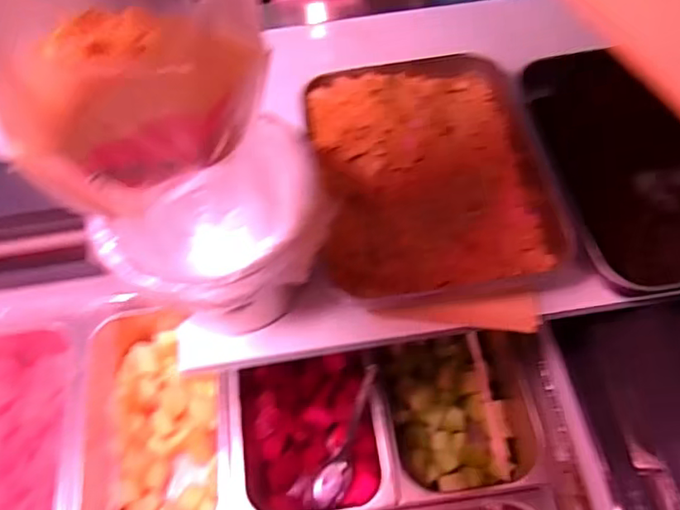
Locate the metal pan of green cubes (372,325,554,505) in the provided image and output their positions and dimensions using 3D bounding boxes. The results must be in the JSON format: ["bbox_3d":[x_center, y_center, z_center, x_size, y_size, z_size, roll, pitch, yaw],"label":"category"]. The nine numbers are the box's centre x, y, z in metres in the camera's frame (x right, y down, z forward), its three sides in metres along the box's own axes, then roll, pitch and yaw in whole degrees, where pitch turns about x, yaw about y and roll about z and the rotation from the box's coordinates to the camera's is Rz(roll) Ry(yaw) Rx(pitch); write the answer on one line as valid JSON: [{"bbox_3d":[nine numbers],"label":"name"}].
[{"bbox_3d":[0.129,0.176,0.642,0.168,0.094,0.173,-8,58,-2],"label":"metal pan of green cubes"}]

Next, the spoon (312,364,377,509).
[{"bbox_3d":[0.008,0.191,0.633,0.037,0.033,0.163,20,101,15],"label":"spoon"}]

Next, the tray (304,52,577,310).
[{"bbox_3d":[0.078,-0.081,0.519,0.198,0.047,0.255,-6,58,-1],"label":"tray"}]

